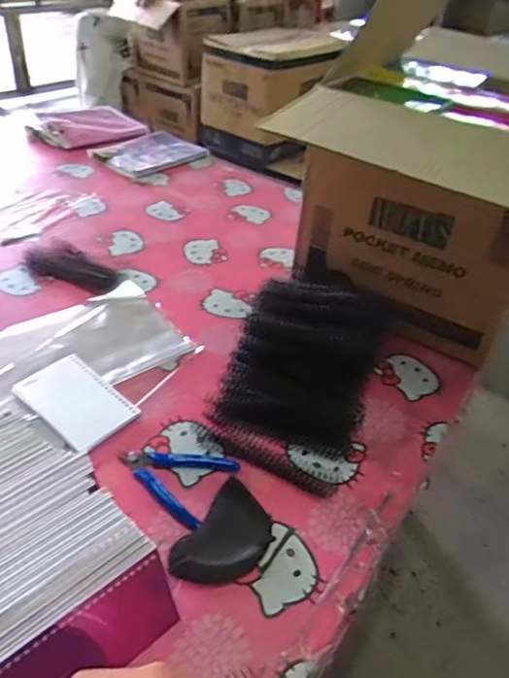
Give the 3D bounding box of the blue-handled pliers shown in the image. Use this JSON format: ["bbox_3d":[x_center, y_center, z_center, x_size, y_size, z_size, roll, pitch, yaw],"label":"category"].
[{"bbox_3d":[-0.082,0.137,0.556,0.106,0.012,0.087,22,42,16],"label":"blue-handled pliers"}]

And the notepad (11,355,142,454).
[{"bbox_3d":[-0.202,0.070,0.618,0.126,0.013,0.084,33,46,27],"label":"notepad"}]

